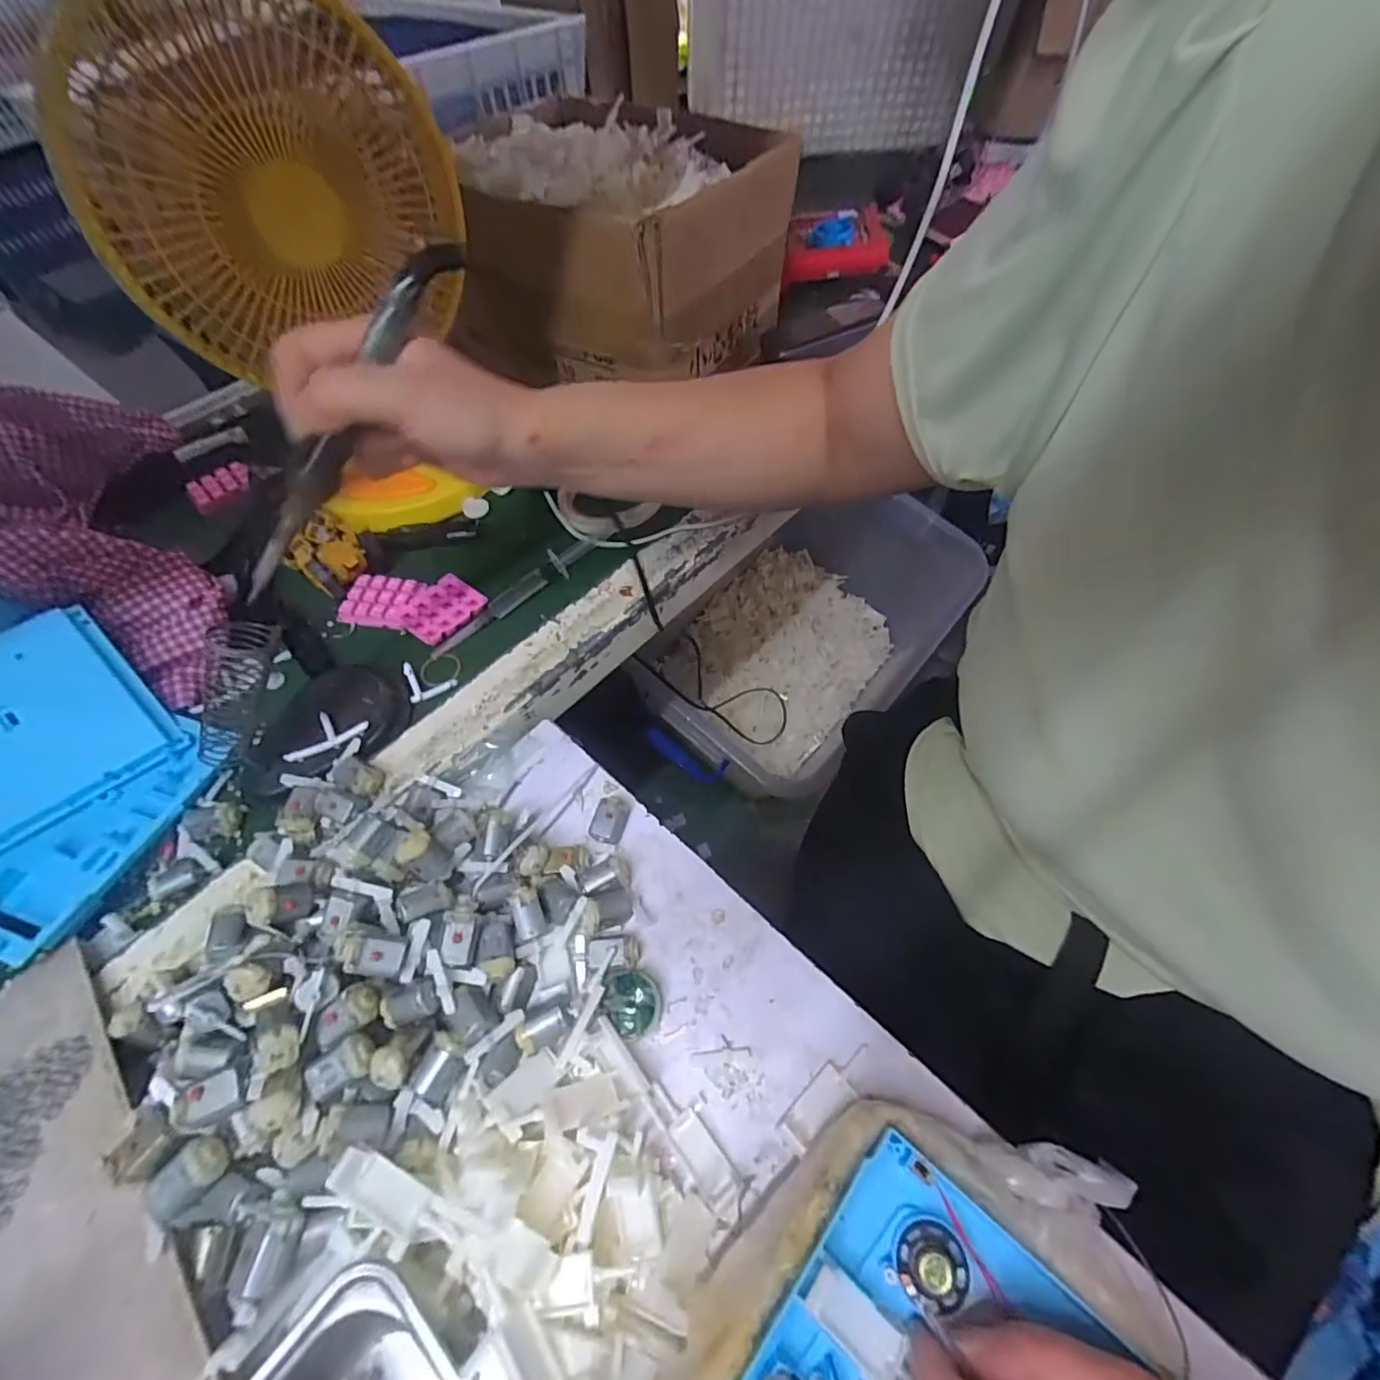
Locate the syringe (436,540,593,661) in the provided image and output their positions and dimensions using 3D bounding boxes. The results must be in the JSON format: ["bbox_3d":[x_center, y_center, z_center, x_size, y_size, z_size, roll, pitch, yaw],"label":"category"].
[{"bbox_3d":[-0.141,-0.079,0.472,0.019,0.020,0.155,38,66,24],"label":"syringe"}]

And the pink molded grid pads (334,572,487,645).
[{"bbox_3d":[-0.227,-0.072,0.477,0.113,0.009,0.060,15,58,13],"label":"pink molded grid pads"}]

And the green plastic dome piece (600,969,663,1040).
[{"bbox_3d":[-0.031,0.169,0.315,0.030,0.018,0.033,-1,56,2],"label":"green plastic dome piece"}]

